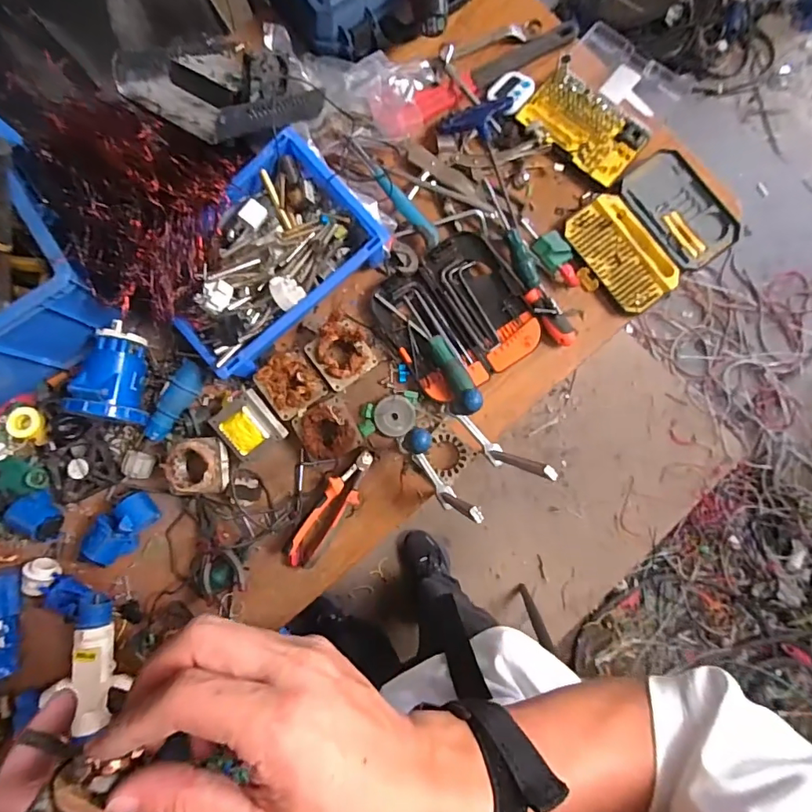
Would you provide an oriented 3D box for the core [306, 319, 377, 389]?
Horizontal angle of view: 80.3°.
[{"bbox_3d":[-0.096,-0.081,0.723,0.087,0.049,0.093,-36,83,-3],"label":"core"}]

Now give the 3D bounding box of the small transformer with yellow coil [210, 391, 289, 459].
[{"bbox_3d":[-0.231,0.031,0.703,0.084,0.051,0.083,-36,83,-3],"label":"small transformer with yellow coil"}]

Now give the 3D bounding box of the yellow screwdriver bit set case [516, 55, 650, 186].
[{"bbox_3d":[0.284,-0.447,0.764,0.187,0.033,0.108,40,85,6],"label":"yellow screwdriver bit set case"}]

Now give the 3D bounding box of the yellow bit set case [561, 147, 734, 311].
[{"bbox_3d":[0.385,-0.274,0.752,0.223,0.026,0.183,-39,83,-3],"label":"yellow bit set case"}]

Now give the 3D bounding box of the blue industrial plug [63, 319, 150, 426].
[{"bbox_3d":[-0.411,-0.046,0.689,0.083,0.089,0.135,6,83,3],"label":"blue industrial plug"}]

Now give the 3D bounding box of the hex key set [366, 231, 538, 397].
[{"bbox_3d":[0.077,-0.137,0.746,0.209,0.034,0.215,-34,83,-3],"label":"hex key set"}]

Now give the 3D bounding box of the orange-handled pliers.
[{"bbox_3d":[-0.109,0.152,0.713,0.047,0.026,0.191,35,85,6],"label":"orange-handled pliers"}]

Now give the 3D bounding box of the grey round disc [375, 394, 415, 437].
[{"bbox_3d":[-0.017,0.015,0.731,0.062,0.011,0.061,0,82,2],"label":"grey round disc"}]

